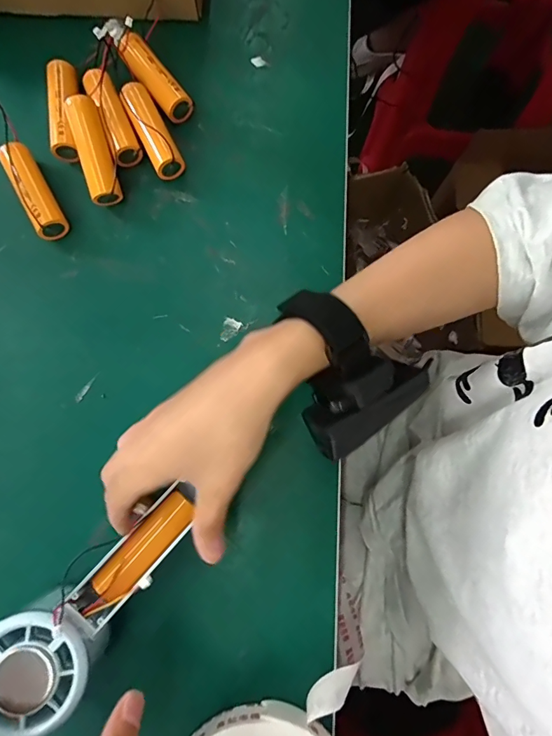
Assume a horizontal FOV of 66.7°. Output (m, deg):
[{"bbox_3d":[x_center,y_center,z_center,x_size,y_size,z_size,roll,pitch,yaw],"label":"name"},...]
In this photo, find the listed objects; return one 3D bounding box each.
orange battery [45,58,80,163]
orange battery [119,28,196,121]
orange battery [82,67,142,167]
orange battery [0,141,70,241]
[{"bbox_3d":[-0.160,-0.195,0.322,0.023,0.022,0.077,-9,80,-2],"label":"orange battery"},{"bbox_3d":[-0.094,-0.225,0.327,0.022,0.022,0.076,-37,82,-7],"label":"orange battery"},{"bbox_3d":[-0.123,-0.190,0.318,0.021,0.021,0.077,-24,80,-5],"label":"orange battery"},{"bbox_3d":[-0.176,-0.129,0.306,0.021,0.022,0.072,-29,81,-5],"label":"orange battery"}]

